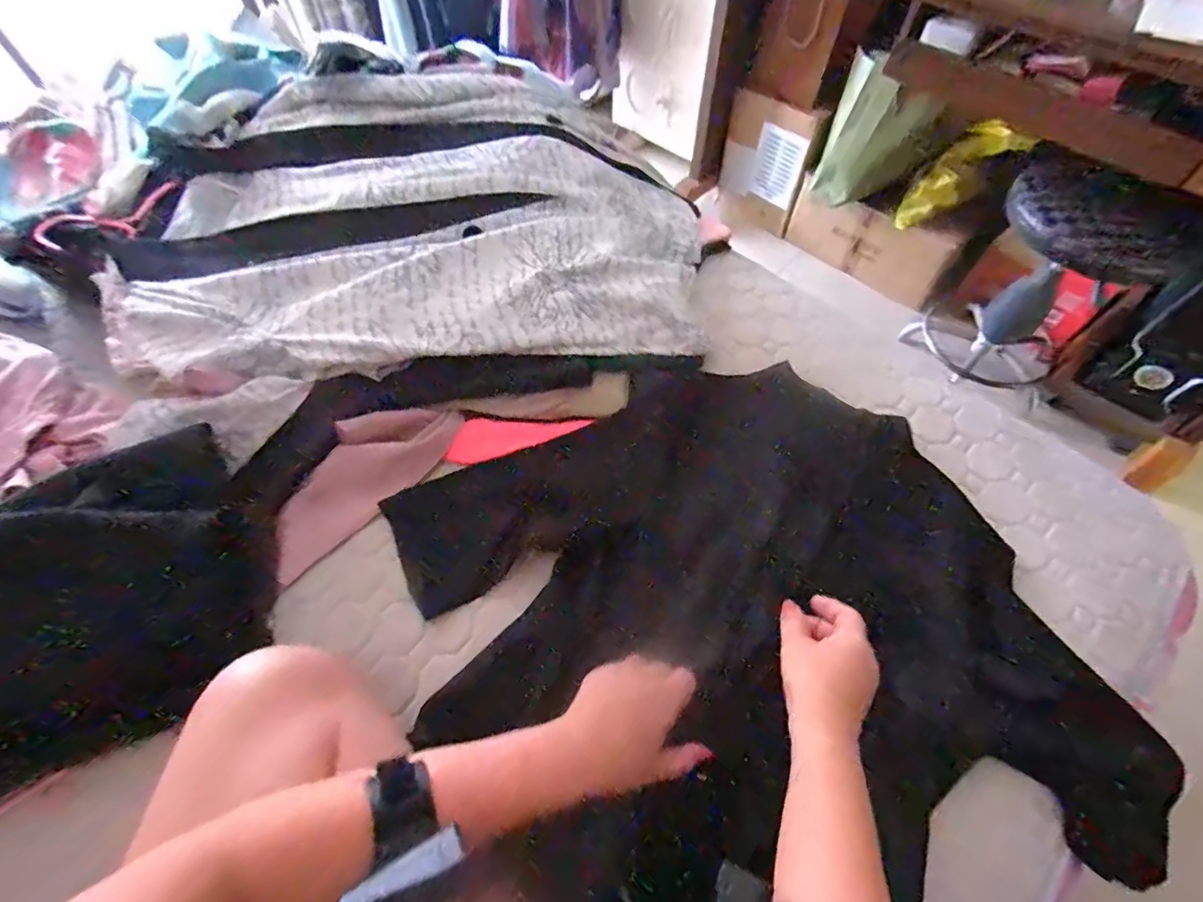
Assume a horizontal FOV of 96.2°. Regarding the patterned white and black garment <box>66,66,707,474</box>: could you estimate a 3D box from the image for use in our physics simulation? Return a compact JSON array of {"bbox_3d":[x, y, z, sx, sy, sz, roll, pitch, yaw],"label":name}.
[{"bbox_3d":[-0.219,-0.278,0.662,0.674,0.128,0.468,-16,60,-9],"label":"patterned white and black garment"}]

